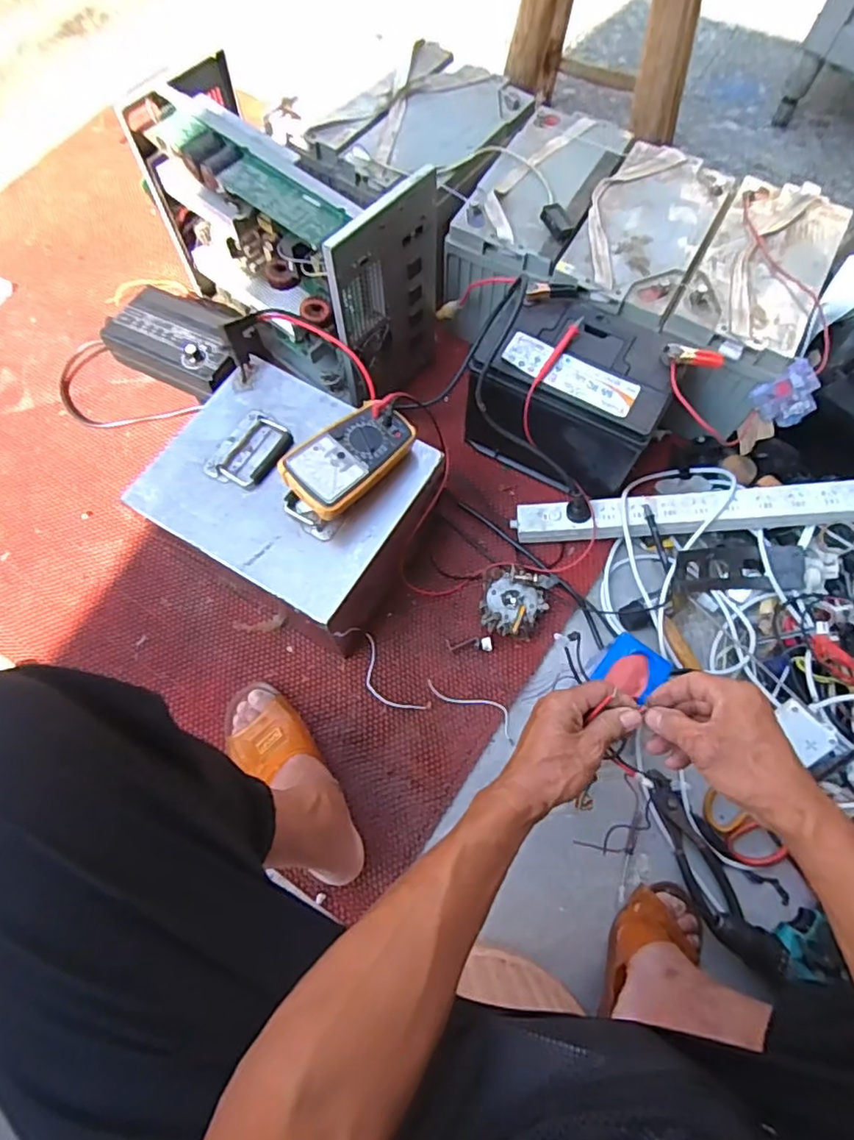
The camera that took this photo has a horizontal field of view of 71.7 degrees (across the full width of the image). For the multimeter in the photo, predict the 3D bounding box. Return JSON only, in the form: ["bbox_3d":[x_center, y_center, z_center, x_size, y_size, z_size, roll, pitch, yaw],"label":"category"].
[{"bbox_3d":[-0.093,-0.134,0.722,0.093,0.057,0.164,41,73,12],"label":"multimeter"}]

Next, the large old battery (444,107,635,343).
[{"bbox_3d":[0.166,-0.543,0.951,0.197,0.181,0.350,21,70,6],"label":"large old battery"}]

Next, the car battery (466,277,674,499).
[{"bbox_3d":[0.195,-0.246,0.865,0.251,0.206,0.201,19,70,5],"label":"car battery"}]

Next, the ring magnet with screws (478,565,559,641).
[{"bbox_3d":[0.121,0.044,0.832,0.092,0.038,0.096,20,70,5],"label":"ring magnet with screws"}]

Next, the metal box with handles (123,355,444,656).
[{"bbox_3d":[-0.172,-0.081,0.808,0.316,0.169,0.268,29,71,9],"label":"metal box with handles"}]

